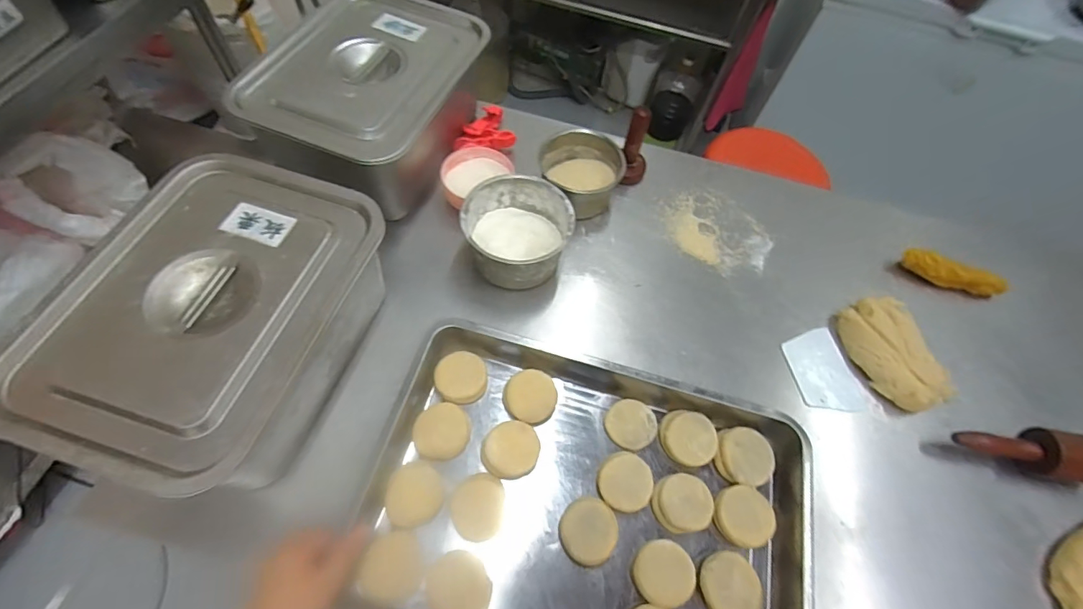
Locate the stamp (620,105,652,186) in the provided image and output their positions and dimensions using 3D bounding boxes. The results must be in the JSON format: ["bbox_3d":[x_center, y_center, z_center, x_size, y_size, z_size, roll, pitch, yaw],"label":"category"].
[{"bbox_3d":[0.159,-0.257,0.773,0.048,0.124,0.052,14,61,2],"label":"stamp"}]

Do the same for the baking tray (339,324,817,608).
[{"bbox_3d":[0.056,0.234,0.534,0.471,0.056,0.343,14,59,5],"label":"baking tray"}]

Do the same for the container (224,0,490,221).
[{"bbox_3d":[-0.257,-0.307,0.732,0.263,0.155,0.363,20,61,6],"label":"container"}]

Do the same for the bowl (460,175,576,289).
[{"bbox_3d":[-0.034,-0.103,0.687,0.147,0.092,0.139,2,61,-4],"label":"bowl"}]

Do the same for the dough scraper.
[{"bbox_3d":[0.403,0.097,0.664,0.099,0.011,0.126,-15,64,-14],"label":"dough scraper"}]

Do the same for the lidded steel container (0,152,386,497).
[{"bbox_3d":[-0.353,0.020,0.543,0.247,0.149,0.350,20,61,5],"label":"lidded steel container"}]

